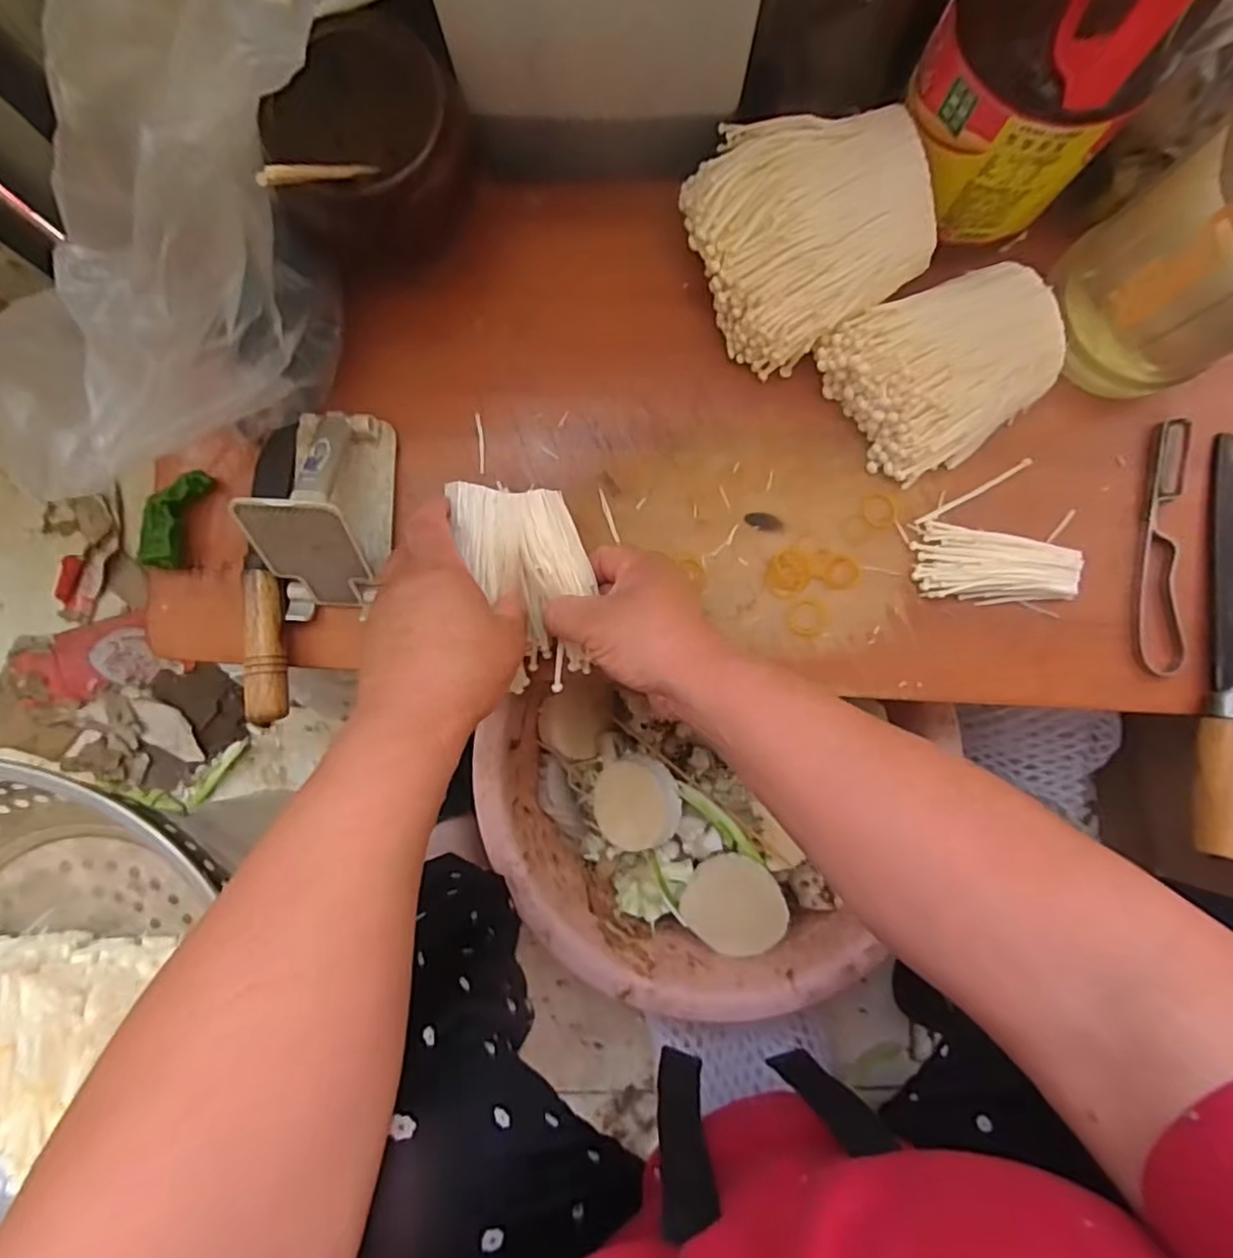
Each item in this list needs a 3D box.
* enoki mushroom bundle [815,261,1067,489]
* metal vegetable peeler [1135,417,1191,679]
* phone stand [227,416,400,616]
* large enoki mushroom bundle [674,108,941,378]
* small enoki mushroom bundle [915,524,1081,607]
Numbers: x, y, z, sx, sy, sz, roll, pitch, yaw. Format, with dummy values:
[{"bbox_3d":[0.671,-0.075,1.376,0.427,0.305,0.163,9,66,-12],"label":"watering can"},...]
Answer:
[{"bbox_3d":[0.200,-0.157,0.406,0.117,0.064,0.100,-22,87,-2],"label":"enoki mushroom bundle"},{"bbox_3d":[0.356,-0.054,0.424,0.031,0.007,0.164,3,86,0],"label":"metal vegetable peeler"},{"bbox_3d":[-0.181,-0.075,0.399,0.063,0.078,0.127,5,86,0],"label":"phone stand"},{"bbox_3d":[0.109,-0.240,0.399,0.115,0.087,0.123,0,86,0],"label":"large enoki mushroom bundle"},{"bbox_3d":[0.243,-0.040,0.421,0.097,0.020,0.047,8,86,0],"label":"small enoki mushroom bundle"}]

